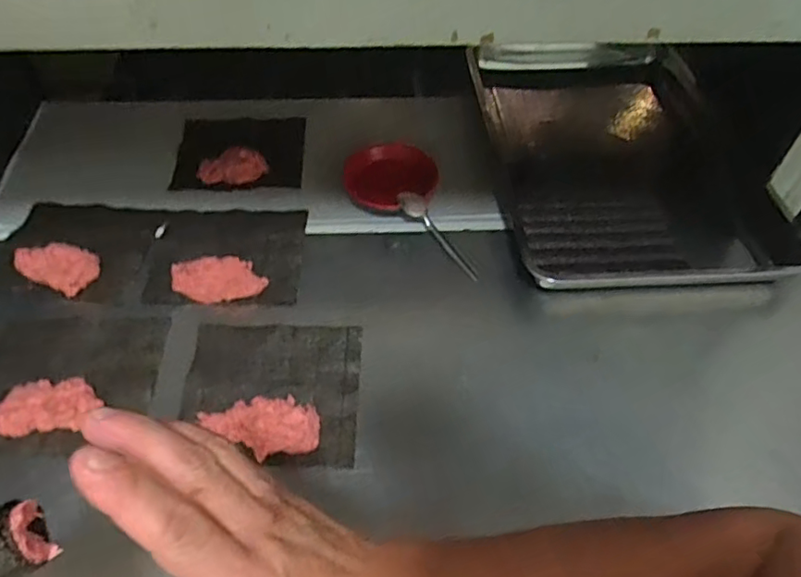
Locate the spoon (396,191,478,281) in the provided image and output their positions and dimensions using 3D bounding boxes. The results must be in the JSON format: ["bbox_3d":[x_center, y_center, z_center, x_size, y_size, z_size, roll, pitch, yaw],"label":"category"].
[{"bbox_3d":[0.053,-0.075,0.815,0.031,0.013,0.164,-30,72,-23],"label":"spoon"}]

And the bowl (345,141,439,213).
[{"bbox_3d":[-0.013,-0.156,0.862,0.138,0.055,0.107,-3,51,-3],"label":"bowl"}]

